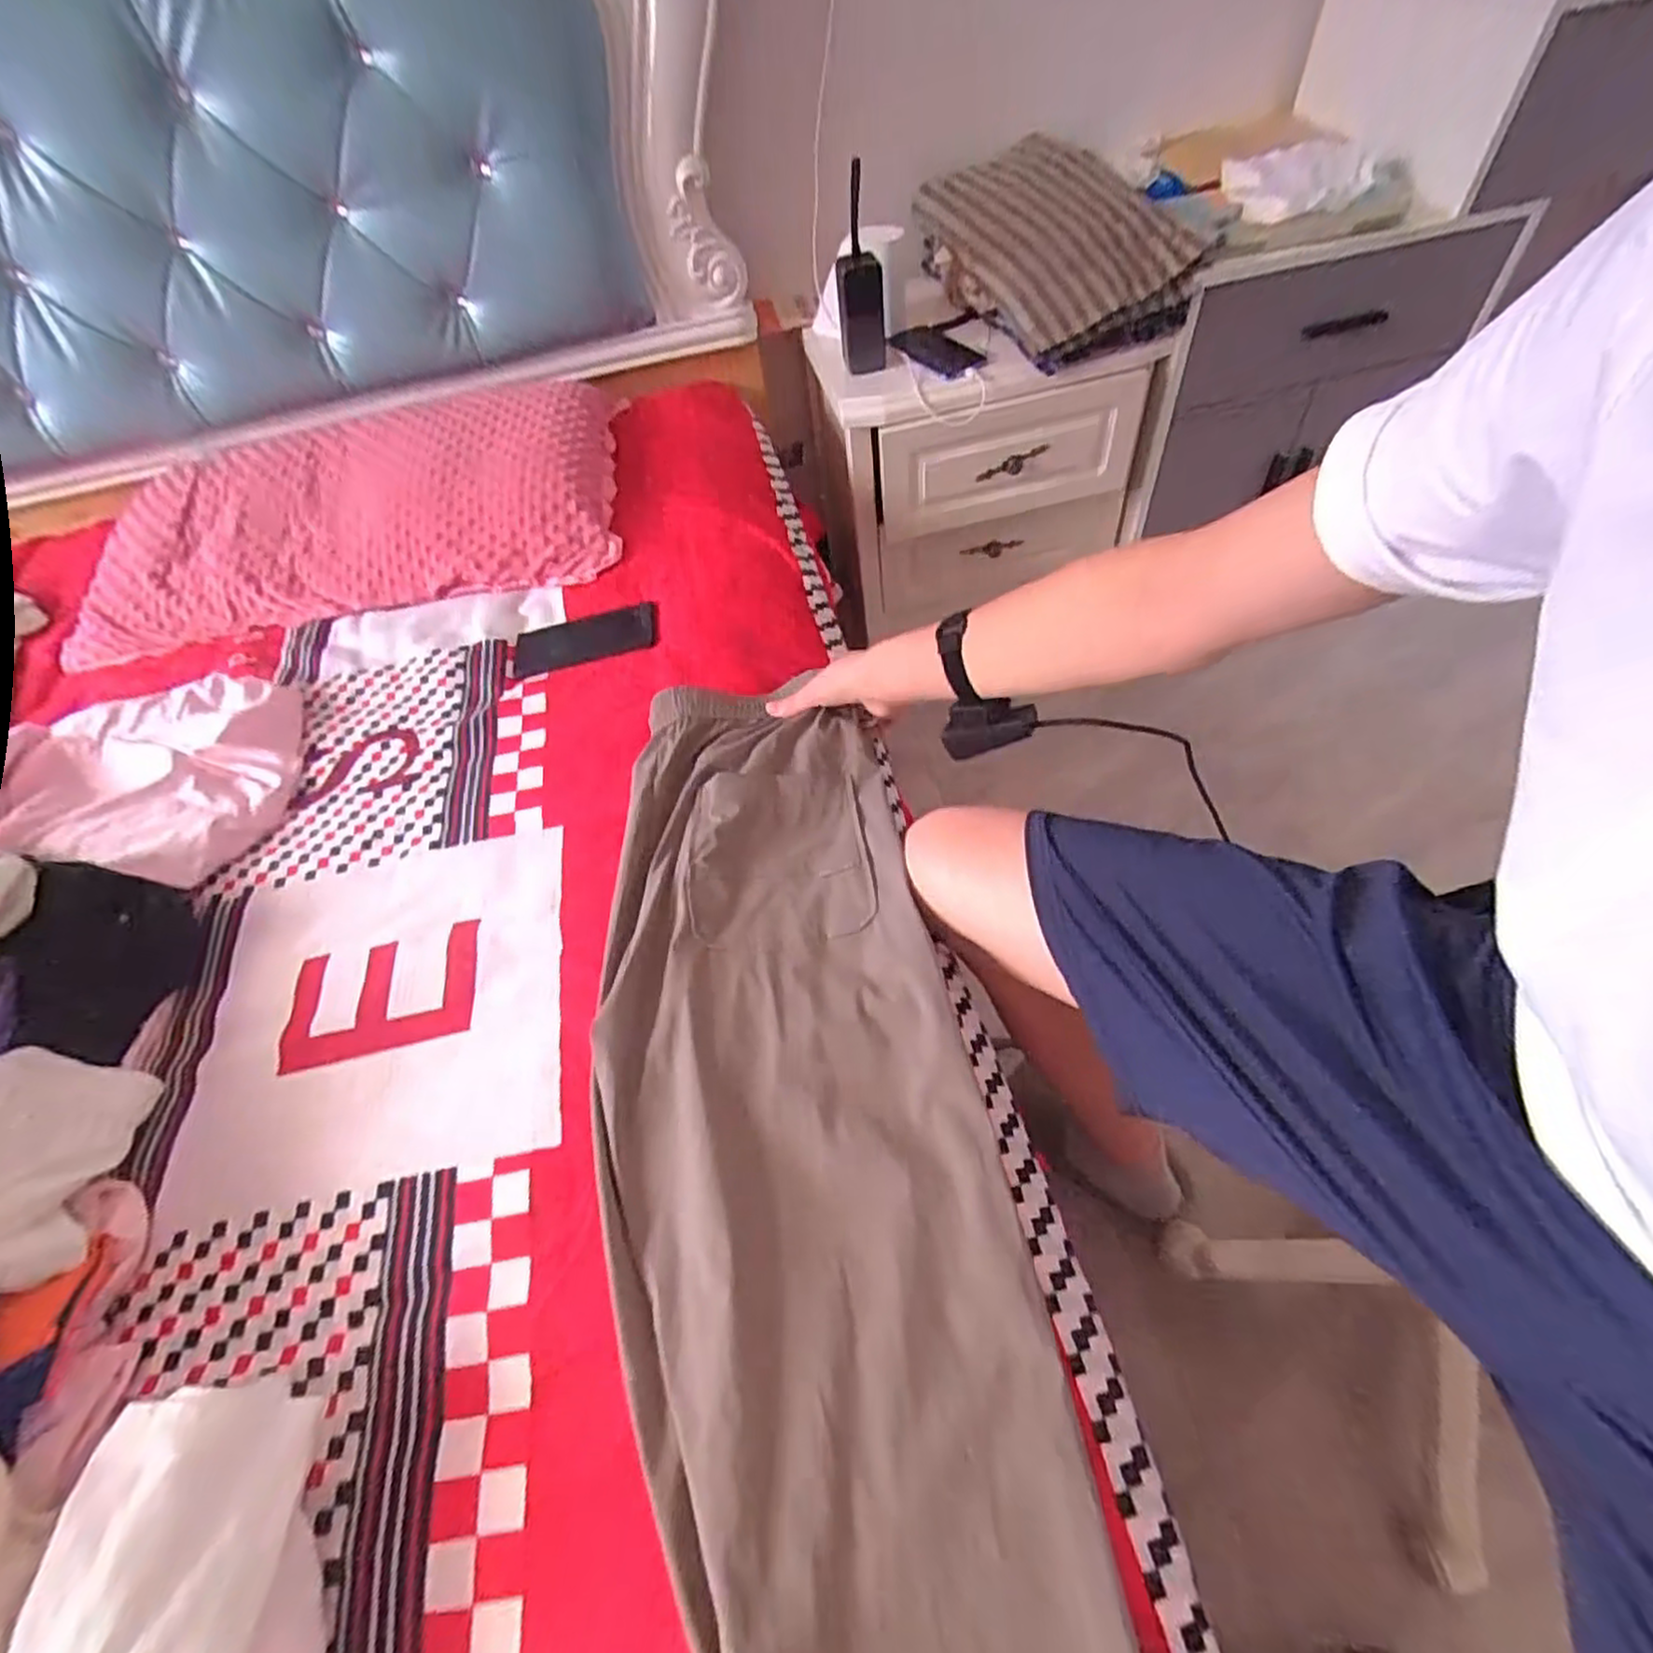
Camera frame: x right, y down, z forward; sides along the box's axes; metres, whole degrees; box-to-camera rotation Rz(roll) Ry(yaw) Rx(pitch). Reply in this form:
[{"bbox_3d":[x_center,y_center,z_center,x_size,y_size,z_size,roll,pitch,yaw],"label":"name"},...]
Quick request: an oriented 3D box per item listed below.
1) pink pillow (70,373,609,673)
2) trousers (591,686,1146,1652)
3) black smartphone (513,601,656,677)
[{"bbox_3d":[-0.635,-0.423,0.979,0.716,0.112,0.375,-10,55,0],"label":"pink pillow"},{"bbox_3d":[-0.003,0.254,0.450,0.246,0.071,0.911,-13,53,-4],"label":"trousers"},{"bbox_3d":[-0.279,-0.217,0.848,0.171,0.006,0.073,-12,60,7],"label":"black smartphone"}]

